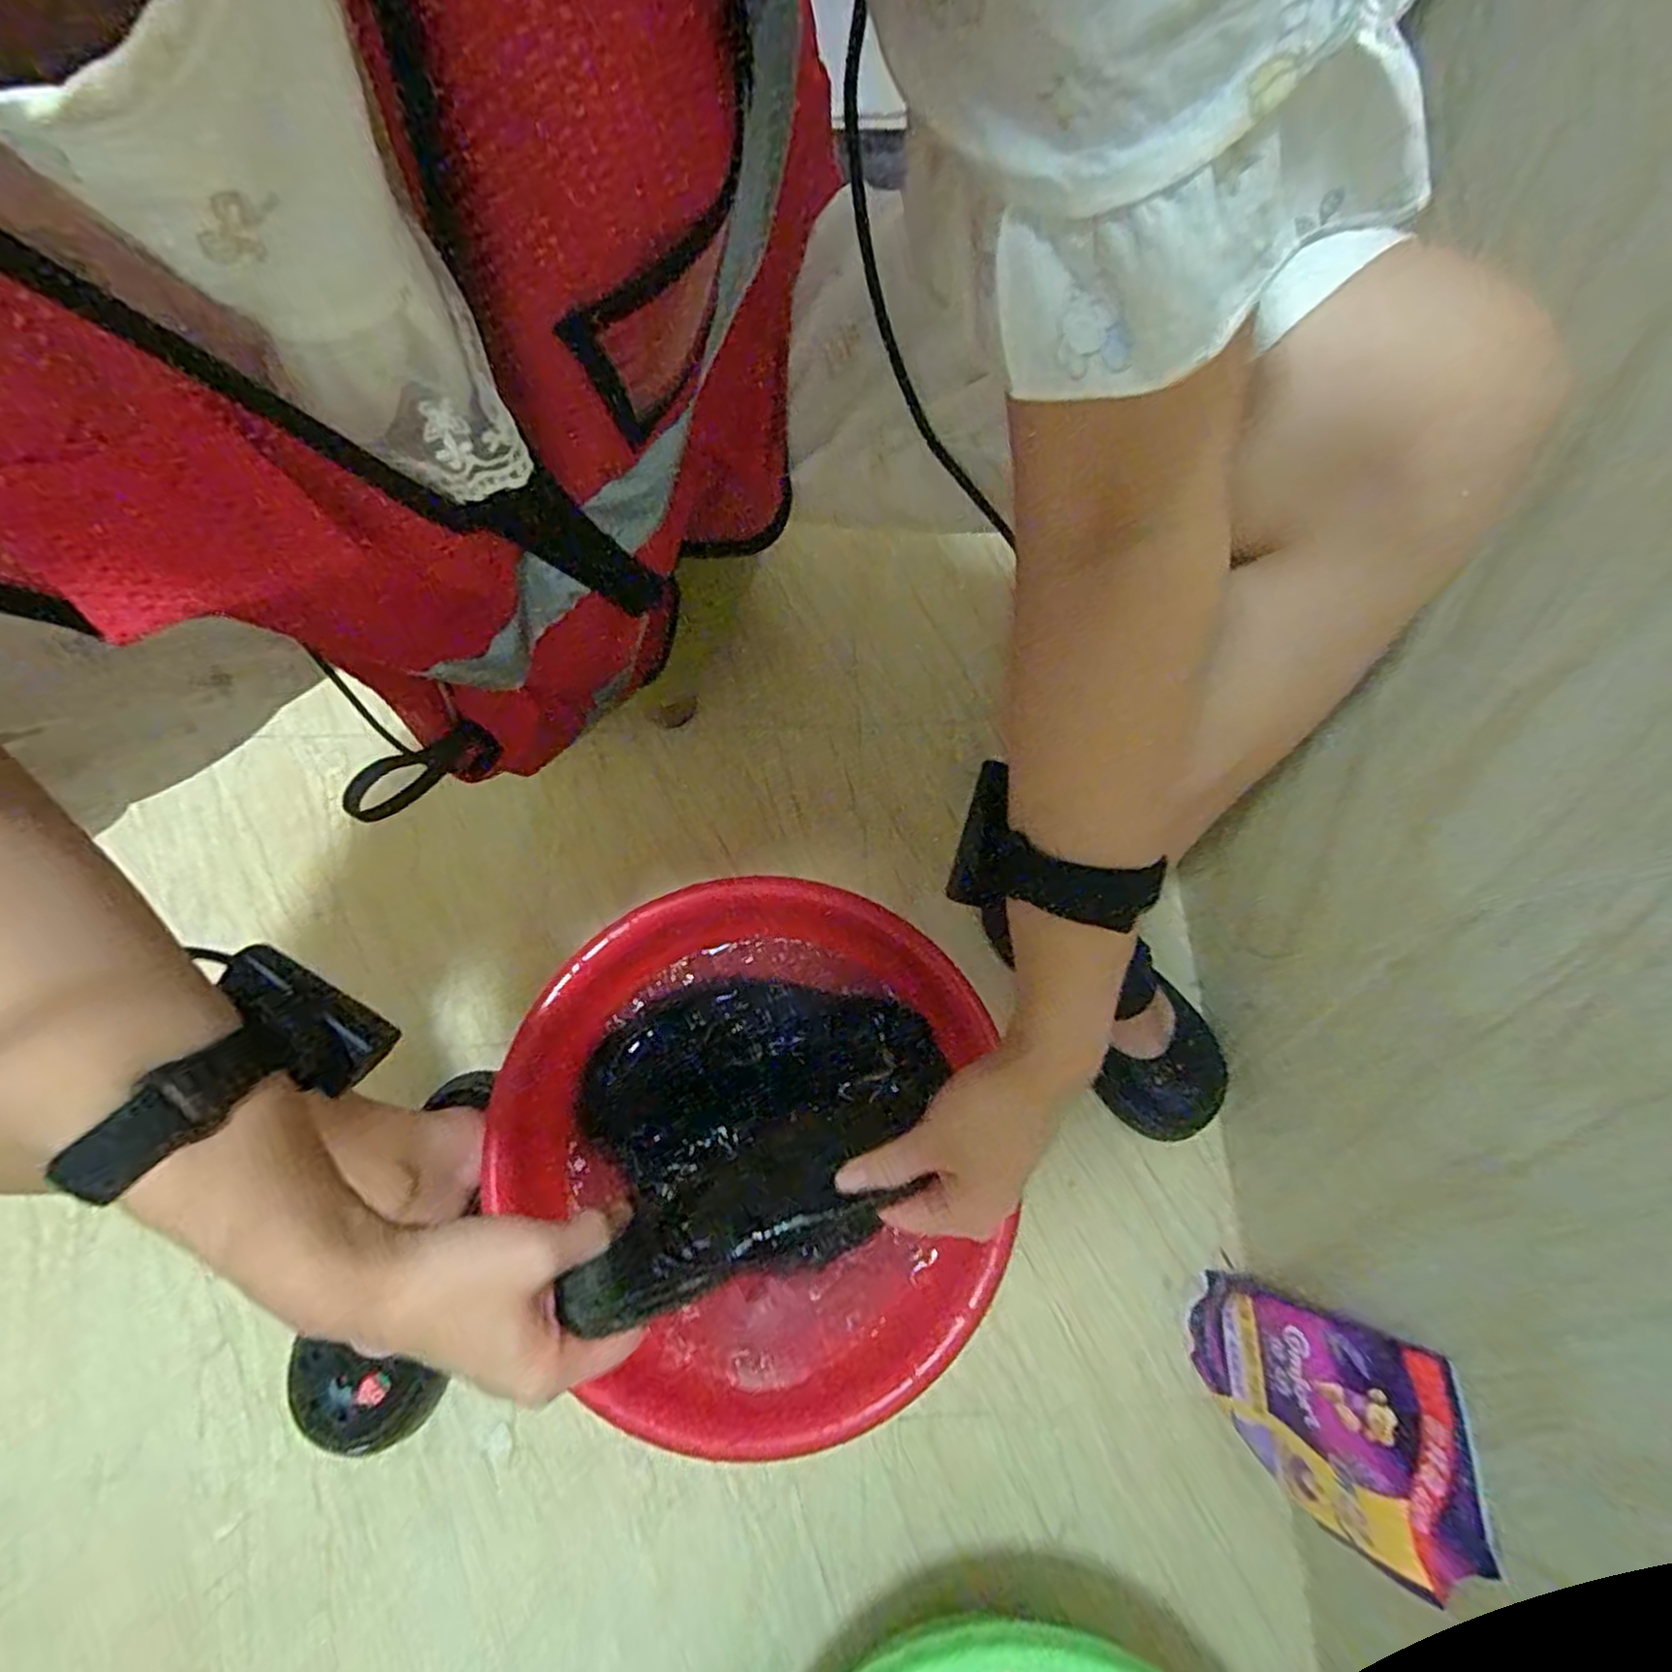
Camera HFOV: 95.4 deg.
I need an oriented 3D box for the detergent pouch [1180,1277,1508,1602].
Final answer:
[{"bbox_3d":[0.319,0.386,0.509,0.058,0.200,0.134,-6,73,-4],"label":"detergent pouch"}]

